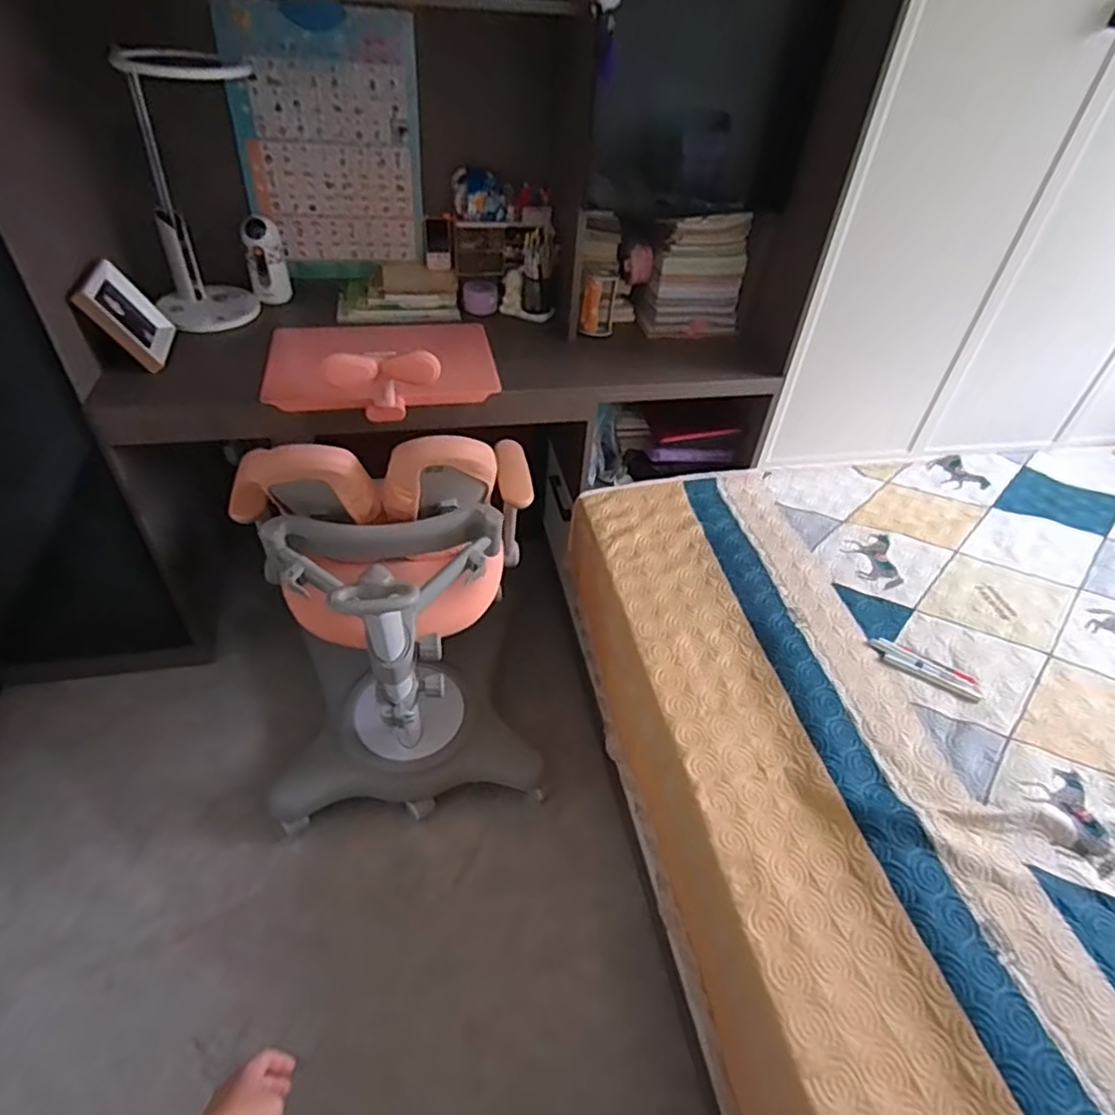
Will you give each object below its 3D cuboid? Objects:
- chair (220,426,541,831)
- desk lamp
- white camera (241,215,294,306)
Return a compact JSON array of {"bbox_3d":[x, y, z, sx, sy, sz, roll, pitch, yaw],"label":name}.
[{"bbox_3d":[-0.305,0.141,1.264,0.513,0.762,0.482,-1,44,-8],"label":"chair"},{"bbox_3d":[-0.710,-0.718,1.327,0.273,0.472,0.179,-14,47,-21],"label":"desk lamp"},{"bbox_3d":[-0.652,-0.668,1.493,0.080,0.170,0.088,-10,46,-17],"label":"white camera"}]

